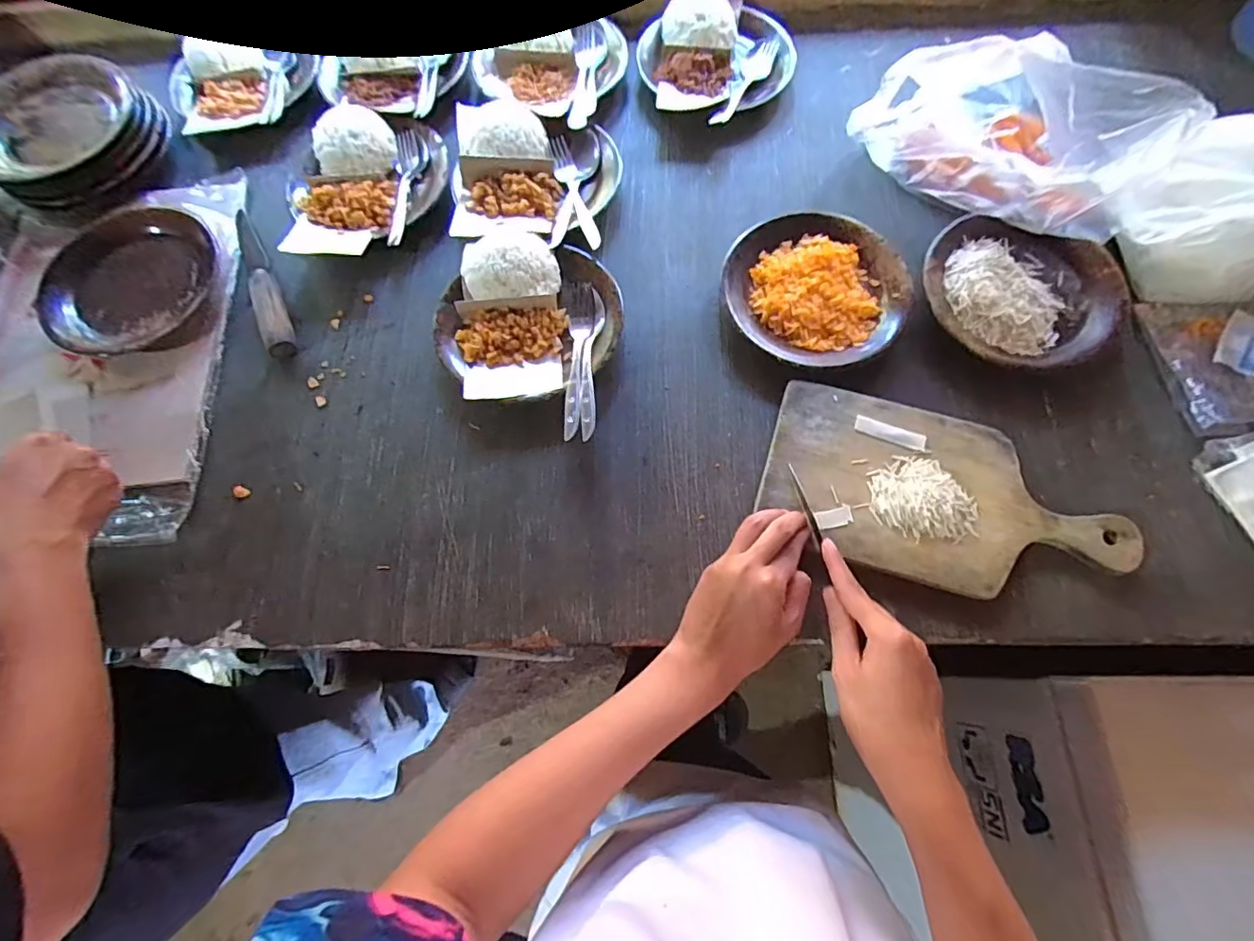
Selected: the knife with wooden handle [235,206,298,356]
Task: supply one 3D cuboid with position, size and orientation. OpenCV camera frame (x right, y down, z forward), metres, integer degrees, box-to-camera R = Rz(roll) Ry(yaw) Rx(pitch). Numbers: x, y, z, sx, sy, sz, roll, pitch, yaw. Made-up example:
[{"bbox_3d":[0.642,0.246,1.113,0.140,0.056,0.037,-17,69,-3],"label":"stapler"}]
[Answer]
[{"bbox_3d":[-0.402,-0.211,0.586,0.031,0.014,0.213,-26,72,-7],"label":"knife with wooden handle"}]

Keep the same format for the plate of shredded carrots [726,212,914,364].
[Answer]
[{"bbox_3d":[0.195,-0.187,0.553,0.167,0.029,0.180,-1,70,2],"label":"plate of shredded carrots"}]

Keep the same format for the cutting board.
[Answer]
[{"bbox_3d":[0.282,0.020,0.478,0.306,0.026,0.168,12,71,6],"label":"cutting board"}]

